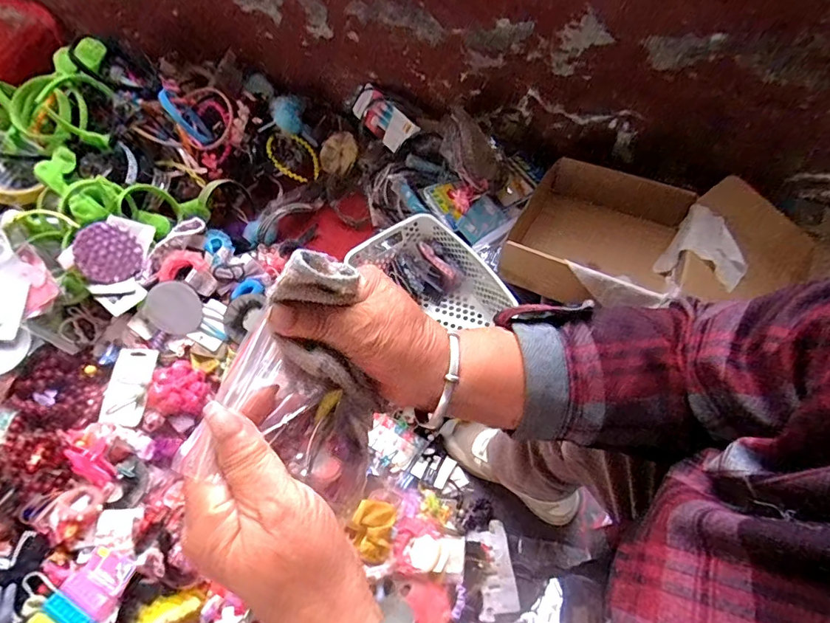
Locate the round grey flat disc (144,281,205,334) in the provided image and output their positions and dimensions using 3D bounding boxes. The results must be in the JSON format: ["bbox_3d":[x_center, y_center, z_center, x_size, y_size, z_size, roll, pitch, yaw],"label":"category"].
[{"bbox_3d":[-0.414,-0.006,0.810,0.087,0.009,0.092,-1,101,-6],"label":"round grey flat disc"}]

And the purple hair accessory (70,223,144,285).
[{"bbox_3d":[-0.505,-0.096,0.773,0.010,0.096,0.095,13,36,41],"label":"purple hair accessory"}]

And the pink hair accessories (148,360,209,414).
[{"bbox_3d":[-0.384,0.124,0.764,0.085,0.042,0.086,1,58,-2],"label":"pink hair accessories"}]

